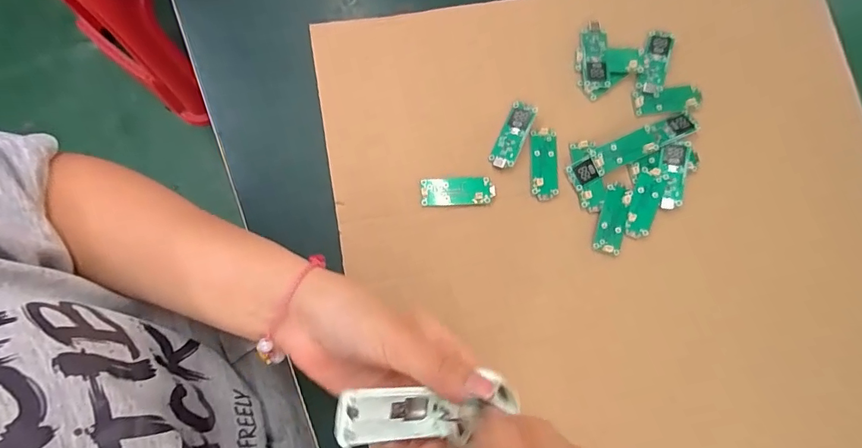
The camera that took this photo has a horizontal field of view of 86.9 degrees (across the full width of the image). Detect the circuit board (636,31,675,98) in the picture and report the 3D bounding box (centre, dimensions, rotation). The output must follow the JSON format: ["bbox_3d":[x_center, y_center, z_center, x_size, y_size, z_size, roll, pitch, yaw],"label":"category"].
[{"bbox_3d":[0.164,-0.120,0.337,0.021,0.007,0.049,14,84,10],"label":"circuit board"}]

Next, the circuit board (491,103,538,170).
[{"bbox_3d":[0.059,-0.063,0.327,0.019,0.007,0.050,25,80,3],"label":"circuit board"}]

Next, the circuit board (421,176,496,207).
[{"bbox_3d":[0.019,-0.023,0.319,0.051,0.006,0.019,-3,80,-2],"label":"circuit board"}]

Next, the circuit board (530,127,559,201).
[{"bbox_3d":[0.081,-0.043,0.324,0.019,0.004,0.051,1,80,-1],"label":"circuit board"}]

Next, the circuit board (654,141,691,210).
[{"bbox_3d":[0.172,-0.034,0.322,0.021,0.005,0.049,8,80,0],"label":"circuit board"}]

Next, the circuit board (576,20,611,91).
[{"bbox_3d":[0.121,-0.126,0.341,0.021,0.007,0.052,2,80,-1],"label":"circuit board"}]

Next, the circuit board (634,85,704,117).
[{"bbox_3d":[0.174,-0.091,0.334,0.048,0.004,0.018,-6,80,-2],"label":"circuit board"}]

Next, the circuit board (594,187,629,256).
[{"bbox_3d":[0.128,-0.003,0.318,0.019,0.005,0.048,18,80,2],"label":"circuit board"}]

